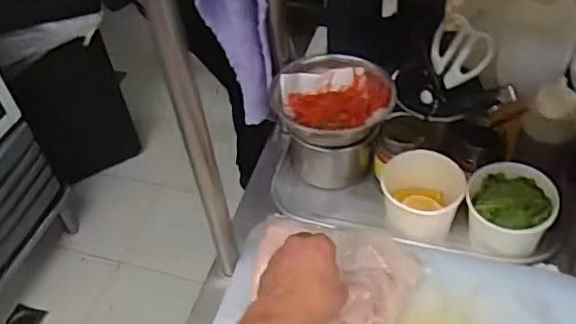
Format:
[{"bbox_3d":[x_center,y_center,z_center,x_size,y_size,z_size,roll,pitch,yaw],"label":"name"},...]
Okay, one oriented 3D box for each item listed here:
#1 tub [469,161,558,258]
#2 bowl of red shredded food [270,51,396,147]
[{"bbox_3d":[0.254,0.059,0.692,0.094,0.068,0.098,-3,47,3],"label":"tub"},{"bbox_3d":[0.056,-0.085,0.743,0.146,0.057,0.116,9,49,14],"label":"bowl of red shredded food"}]

